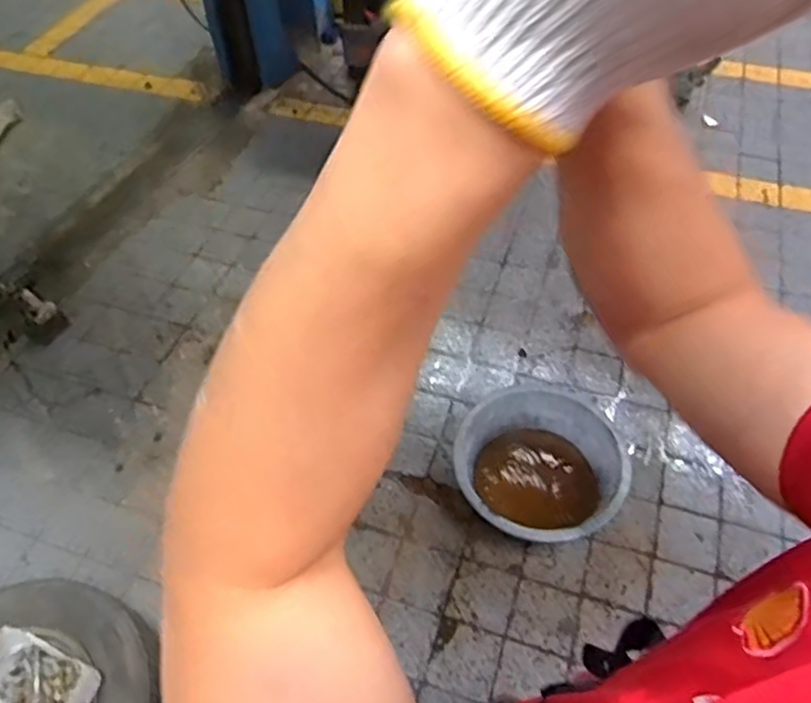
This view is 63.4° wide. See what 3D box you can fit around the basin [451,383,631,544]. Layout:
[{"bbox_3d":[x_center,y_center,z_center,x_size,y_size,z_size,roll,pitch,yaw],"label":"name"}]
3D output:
[{"bbox_3d":[0.347,0.322,1.759,0.428,0.219,0.430,-1,52,2],"label":"basin"}]

